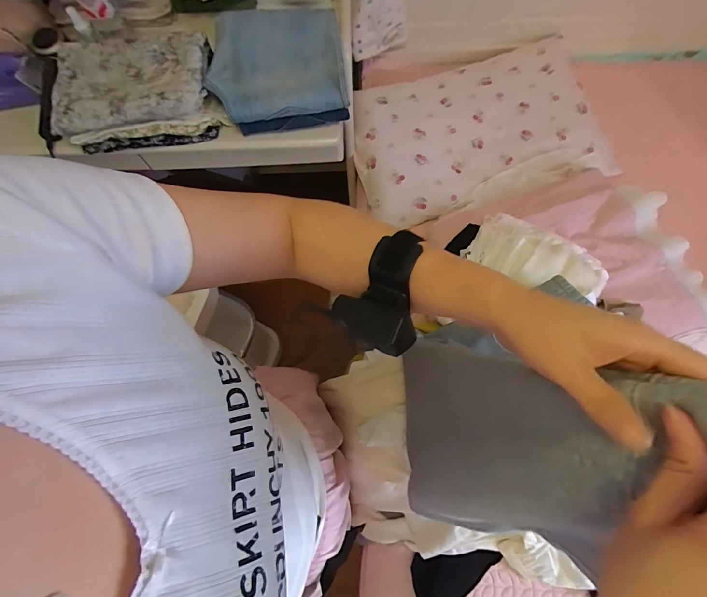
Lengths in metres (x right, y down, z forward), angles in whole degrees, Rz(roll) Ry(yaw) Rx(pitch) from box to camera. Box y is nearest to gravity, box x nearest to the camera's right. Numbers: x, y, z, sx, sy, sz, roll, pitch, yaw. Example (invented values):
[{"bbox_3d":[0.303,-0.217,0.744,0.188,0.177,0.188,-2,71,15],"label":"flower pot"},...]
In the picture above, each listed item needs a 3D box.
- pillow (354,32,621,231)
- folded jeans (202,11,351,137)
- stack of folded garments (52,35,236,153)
[{"bbox_3d":[0.338,-0.478,1.041,0.669,0.095,0.429,-15,73,-3],"label":"pillow"},{"bbox_3d":[-0.158,-0.502,0.796,0.284,0.136,0.238,0,73,2],"label":"folded jeans"},{"bbox_3d":[-0.466,-0.459,0.808,0.339,0.094,0.228,-9,73,-1],"label":"stack of folded garments"}]

